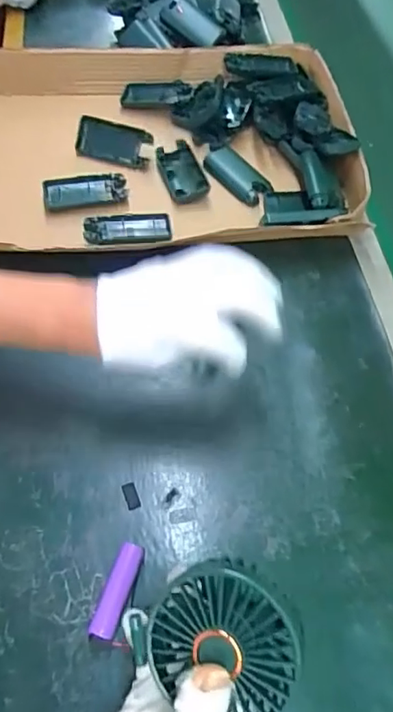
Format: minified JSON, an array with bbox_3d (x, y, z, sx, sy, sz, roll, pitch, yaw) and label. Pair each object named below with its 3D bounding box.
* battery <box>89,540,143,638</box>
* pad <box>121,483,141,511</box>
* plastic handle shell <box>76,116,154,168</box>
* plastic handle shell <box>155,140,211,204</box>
[{"bbox_3d":[-0.058,0.176,0.399,0.017,0.018,0.066,17,60,9],"label":"battery"},{"bbox_3d":[-0.054,0.116,0.442,0.010,0.004,0.023,-18,61,-11],"label":"pad"},{"bbox_3d":[-0.102,-0.260,0.652,0.093,0.046,0.010,15,21,8],"label":"plastic handle shell"},{"bbox_3d":[-0.018,-0.222,0.642,0.045,0.018,0.093,-16,60,-10],"label":"plastic handle shell"}]

